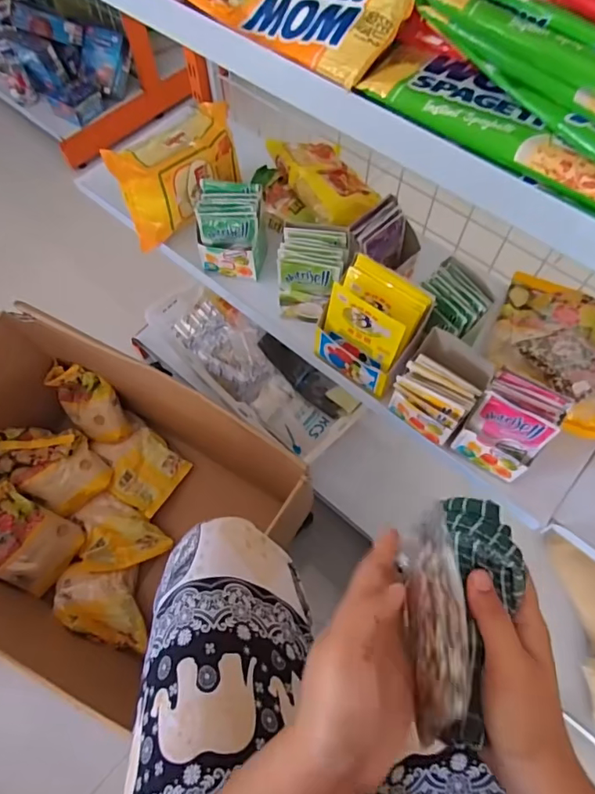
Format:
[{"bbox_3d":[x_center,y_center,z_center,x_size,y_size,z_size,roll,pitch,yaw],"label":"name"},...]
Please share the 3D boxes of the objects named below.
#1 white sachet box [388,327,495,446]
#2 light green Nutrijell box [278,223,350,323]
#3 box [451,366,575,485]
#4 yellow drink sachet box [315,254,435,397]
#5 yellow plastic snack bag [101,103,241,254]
[{"bbox_3d":[0.167,-0.012,0.581,0.083,0.081,0.092,33,69,15],"label":"white sachet box"},{"bbox_3d":[0.021,-0.162,0.654,0.081,0.097,0.082,10,64,6],"label":"light green Nutrijell box"},{"bbox_3d":[0.238,0.037,0.570,0.080,0.111,0.075,32,68,15],"label":"box"},{"bbox_3d":[0.088,-0.083,0.605,0.114,0.119,0.083,35,69,16],"label":"yellow drink sachet box"},{"bbox_3d":[-0.170,-0.323,0.728,0.185,0.121,0.091,-37,69,-16],"label":"yellow plastic snack bag"}]

